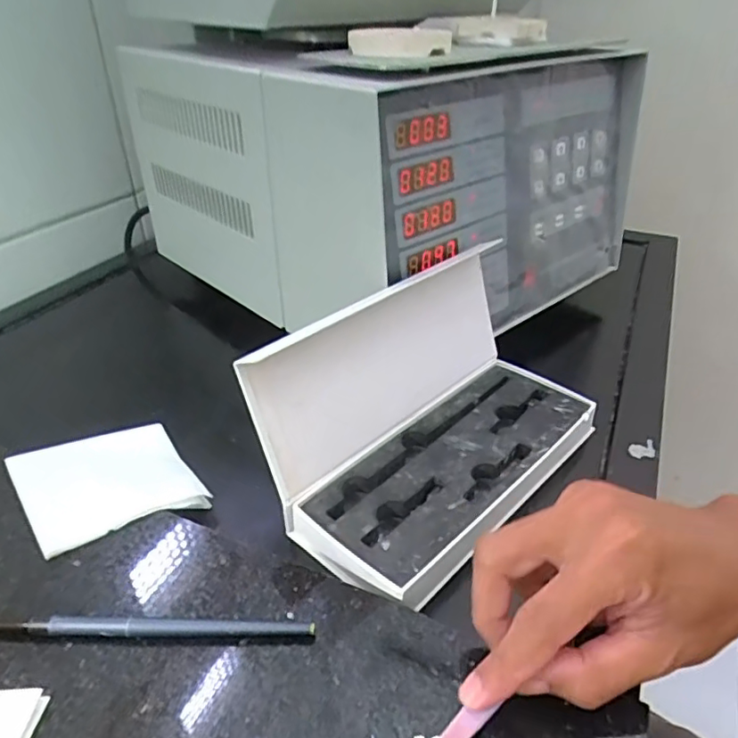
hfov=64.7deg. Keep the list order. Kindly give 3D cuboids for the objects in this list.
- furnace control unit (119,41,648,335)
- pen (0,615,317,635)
[{"bbox_3d":[0.022,-0.205,0.556,0.351,0.200,0.343,-27,41,-34],"label":"furnace control unit"},{"bbox_3d":[-0.106,0.120,0.269,0.159,0.007,0.008,1,33,2],"label":"pen"}]

